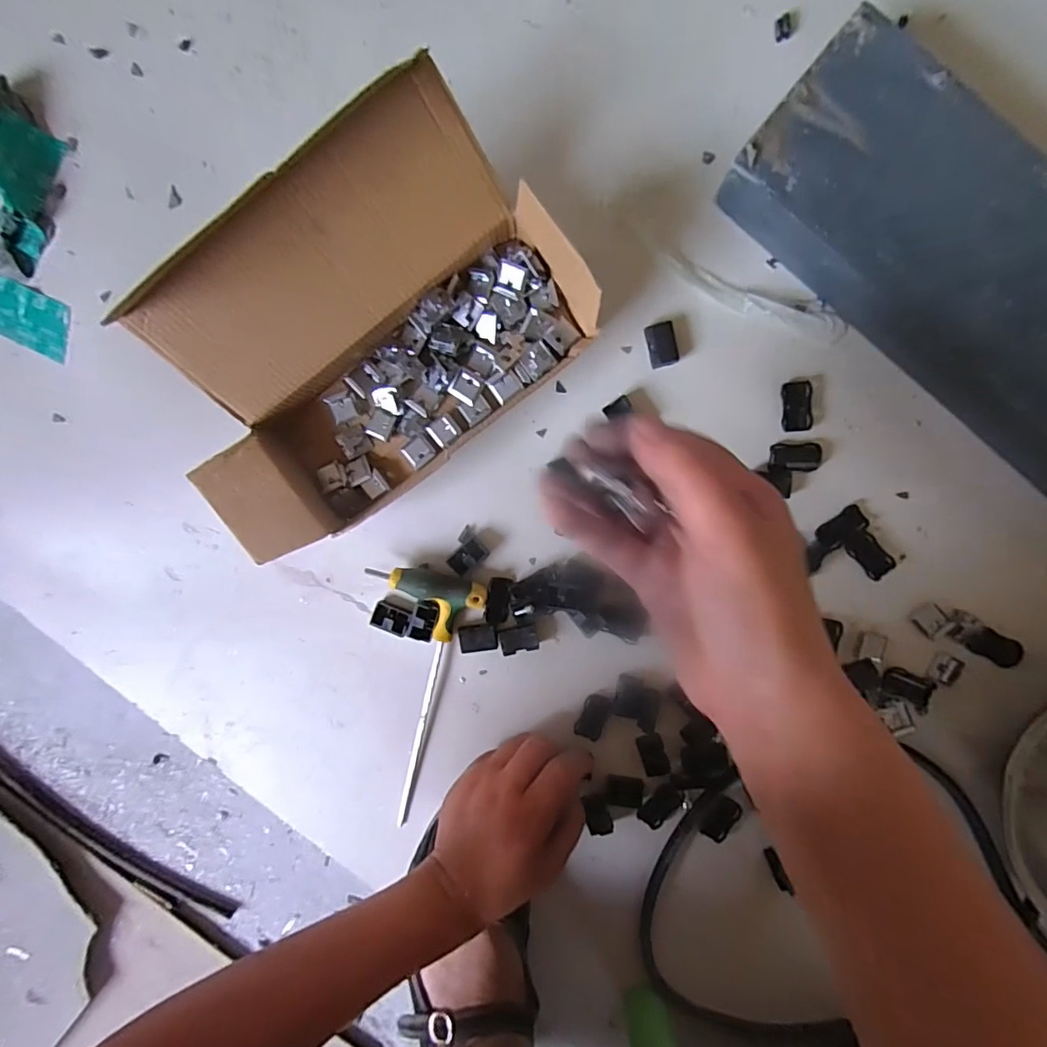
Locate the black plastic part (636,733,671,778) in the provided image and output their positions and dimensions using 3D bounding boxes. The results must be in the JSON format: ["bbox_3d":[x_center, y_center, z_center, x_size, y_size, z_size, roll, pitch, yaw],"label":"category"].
[{"bbox_3d":[0.096,0.170,0.403,0.019,0.004,0.033,-19,95,6],"label":"black plastic part"}]

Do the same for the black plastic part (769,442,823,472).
[{"bbox_3d":[0.187,-0.045,0.377,0.034,0.004,0.018,0,97,4],"label":"black plastic part"}]

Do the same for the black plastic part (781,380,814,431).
[{"bbox_3d":[0.187,-0.080,0.372,0.021,0.004,0.033,-4,97,5],"label":"black plastic part"}]

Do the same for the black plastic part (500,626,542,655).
[{"bbox_3d":[-0.003,0.085,0.403,0.027,0.012,0.018,-13,96,6],"label":"black plastic part"}]

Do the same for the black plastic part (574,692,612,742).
[{"bbox_3d":[0.052,0.143,0.408,0.019,0.004,0.034,21,98,1],"label":"black plastic part"}]

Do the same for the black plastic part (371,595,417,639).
[{"bbox_3d":[-0.096,0.067,0.407,0.030,0.012,0.026,19,98,2],"label":"black plastic part"}]

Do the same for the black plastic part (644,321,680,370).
[{"bbox_3d":[0.094,-0.121,0.372,0.019,0.008,0.028,-12,96,5],"label":"black plastic part"}]

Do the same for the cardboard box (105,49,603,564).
[{"bbox_3d":[-0.099,-0.110,0.342,0.268,0.104,0.151,-37,93,7],"label":"cardboard box"}]

